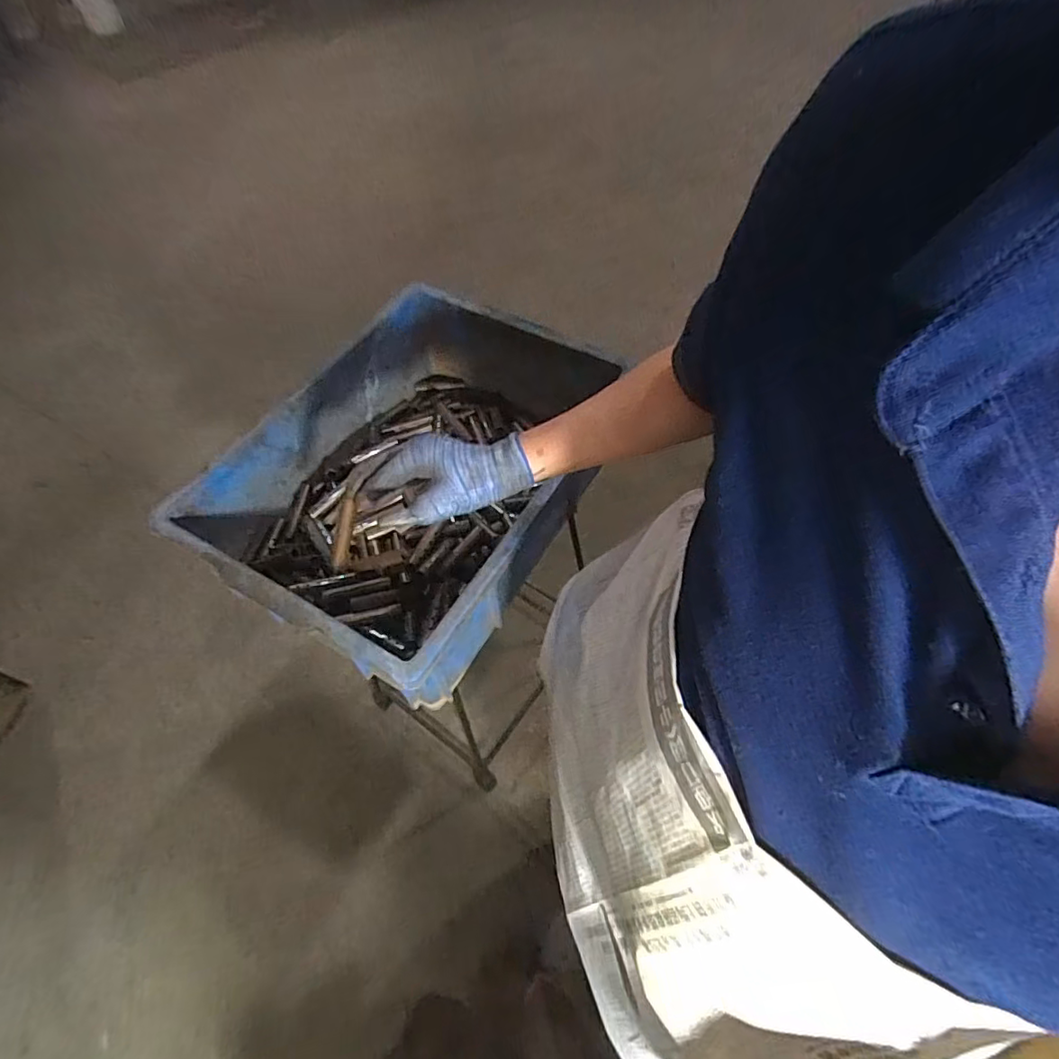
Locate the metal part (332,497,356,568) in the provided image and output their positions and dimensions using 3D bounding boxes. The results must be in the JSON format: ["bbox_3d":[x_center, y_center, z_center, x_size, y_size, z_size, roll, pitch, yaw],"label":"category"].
[{"bbox_3d":[-0.172,0.004,0.526,0.015,0.079,0.007,32,30,19],"label":"metal part"}]

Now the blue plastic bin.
[{"bbox_3d":[-0.132,-0.076,0.705,0.347,0.191,0.475,24,61,18],"label":"blue plastic bin"}]

